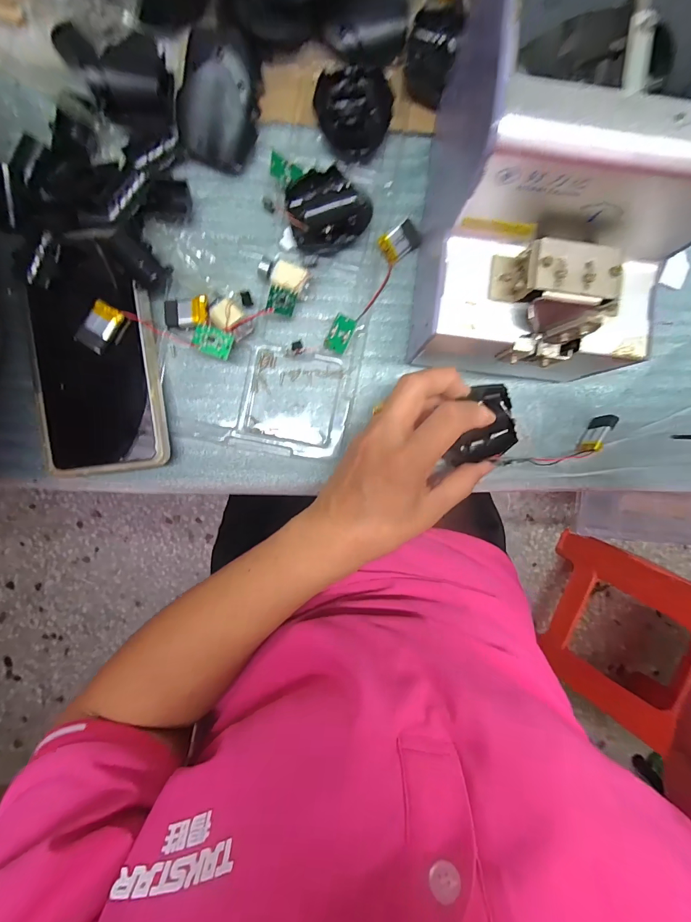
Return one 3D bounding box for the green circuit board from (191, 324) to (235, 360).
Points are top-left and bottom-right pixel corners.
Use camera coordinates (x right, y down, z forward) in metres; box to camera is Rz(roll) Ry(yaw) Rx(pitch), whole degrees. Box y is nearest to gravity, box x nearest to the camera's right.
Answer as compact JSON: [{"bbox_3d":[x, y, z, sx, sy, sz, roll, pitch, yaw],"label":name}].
[{"bbox_3d":[-0.092,-0.082,0.263,0.025,0.005,0.018,16,98,-12],"label":"green circuit board"}]

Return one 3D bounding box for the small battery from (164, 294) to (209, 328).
[{"bbox_3d":[-0.113,-0.105,0.270,0.031,0.008,0.020,-3,92,-2],"label":"small battery"}]

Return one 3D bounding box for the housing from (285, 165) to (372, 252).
[{"bbox_3d":[-0.011,-0.179,0.270,0.058,0.021,0.050,-9,92,-2],"label":"housing"}]

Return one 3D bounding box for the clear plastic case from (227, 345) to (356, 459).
[{"bbox_3d":[-0.038,-0.042,0.285,0.079,0.013,0.080,13,91,-2],"label":"clear plastic case"}]

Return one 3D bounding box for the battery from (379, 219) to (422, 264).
[{"bbox_3d":[0.040,-0.162,0.282,0.029,0.005,0.021,-33,118,2],"label":"battery"}]

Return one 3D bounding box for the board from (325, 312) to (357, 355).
[{"bbox_3d":[-0.004,-0.093,0.280,0.016,0.004,0.026,26,99,7],"label":"board"}]

